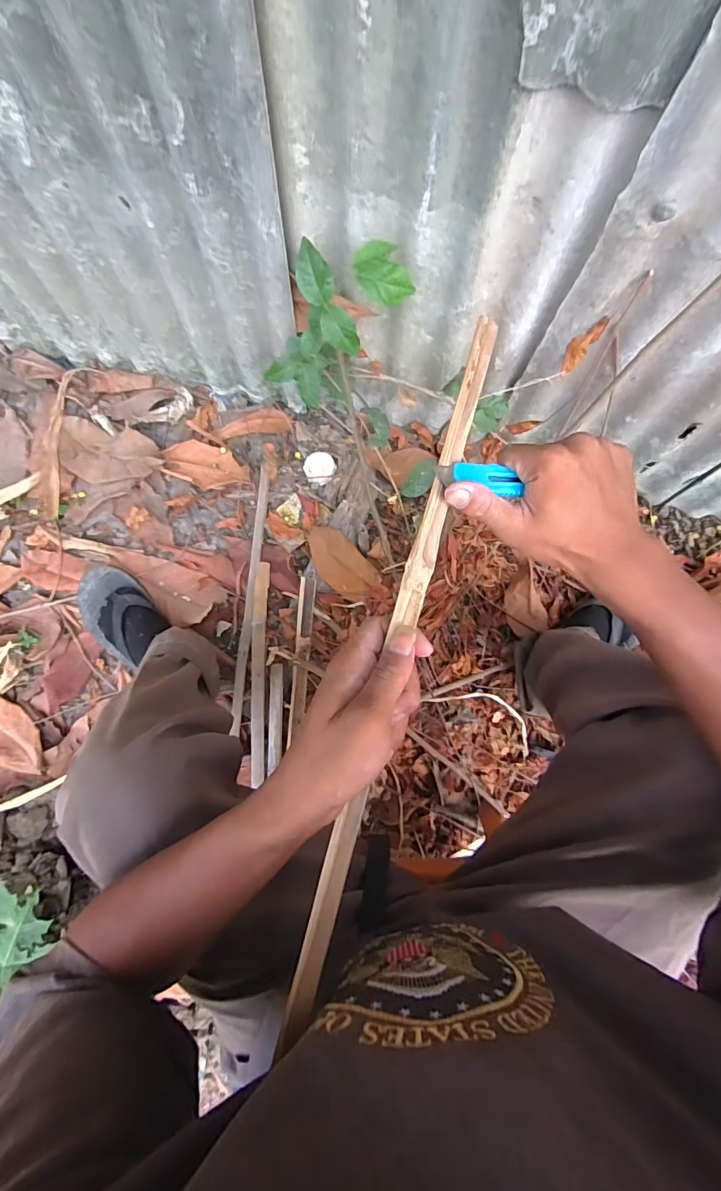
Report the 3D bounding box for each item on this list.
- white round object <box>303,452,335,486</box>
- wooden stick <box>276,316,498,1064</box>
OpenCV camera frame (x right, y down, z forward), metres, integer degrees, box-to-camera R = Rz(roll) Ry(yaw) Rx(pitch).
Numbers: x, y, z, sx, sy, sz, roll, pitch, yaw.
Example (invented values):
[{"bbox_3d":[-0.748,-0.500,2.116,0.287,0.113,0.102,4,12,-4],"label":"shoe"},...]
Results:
[{"bbox_3d":[-0.076,-0.233,0.831,0.056,0.012,0.060,0,80,-1],"label":"white round object"},{"bbox_3d":[0.022,0.036,0.288,0.018,0.014,0.460,16,85,2],"label":"wooden stick"}]

